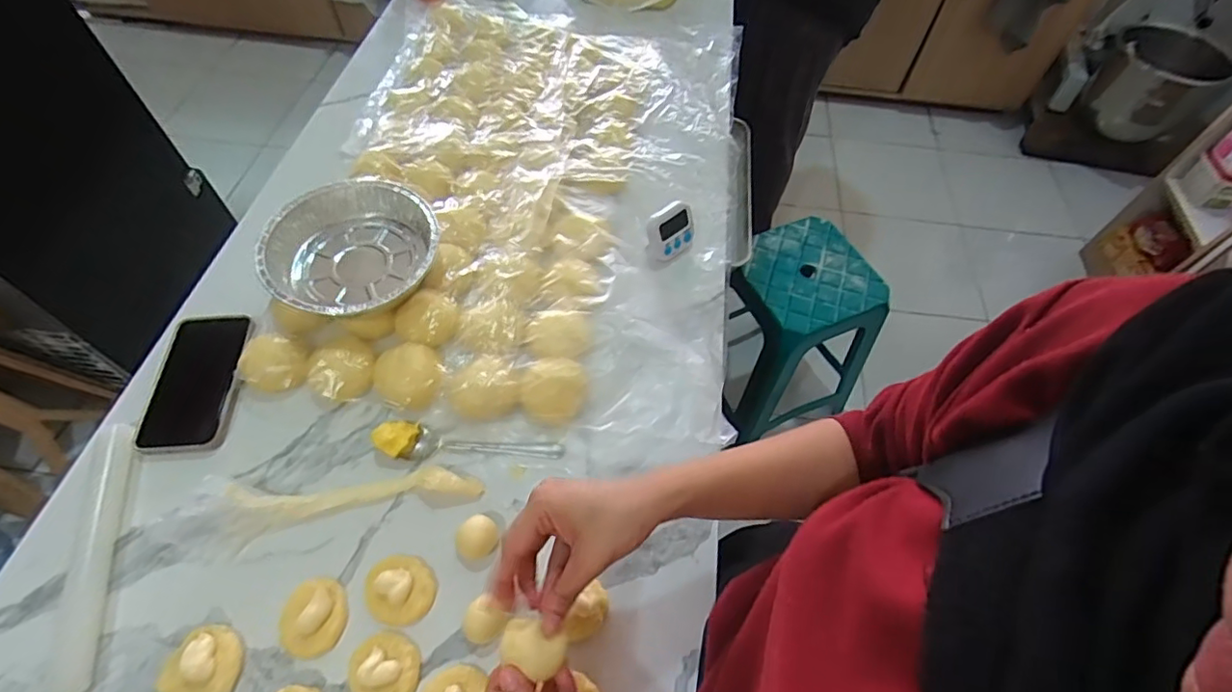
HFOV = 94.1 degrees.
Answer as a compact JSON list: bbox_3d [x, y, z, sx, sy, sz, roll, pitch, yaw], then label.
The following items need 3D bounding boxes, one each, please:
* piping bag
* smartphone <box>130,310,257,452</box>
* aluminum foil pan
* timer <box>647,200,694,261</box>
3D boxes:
[{"bbox_3d":[-0.258,0.142,0.500,0.266,0.028,0.061,-2,57,-4],"label":"piping bag"},{"bbox_3d":[-0.410,0.032,0.566,0.087,0.016,0.151,2,57,-2],"label":"smartphone"},{"bbox_3d":[-0.275,-0.098,0.605,0.169,0.043,0.169,-20,60,-15],"label":"aluminum foil pan"},{"bbox_3d":[0.066,-0.137,0.680,0.062,0.051,0.040,-30,63,-20],"label":"timer"}]

